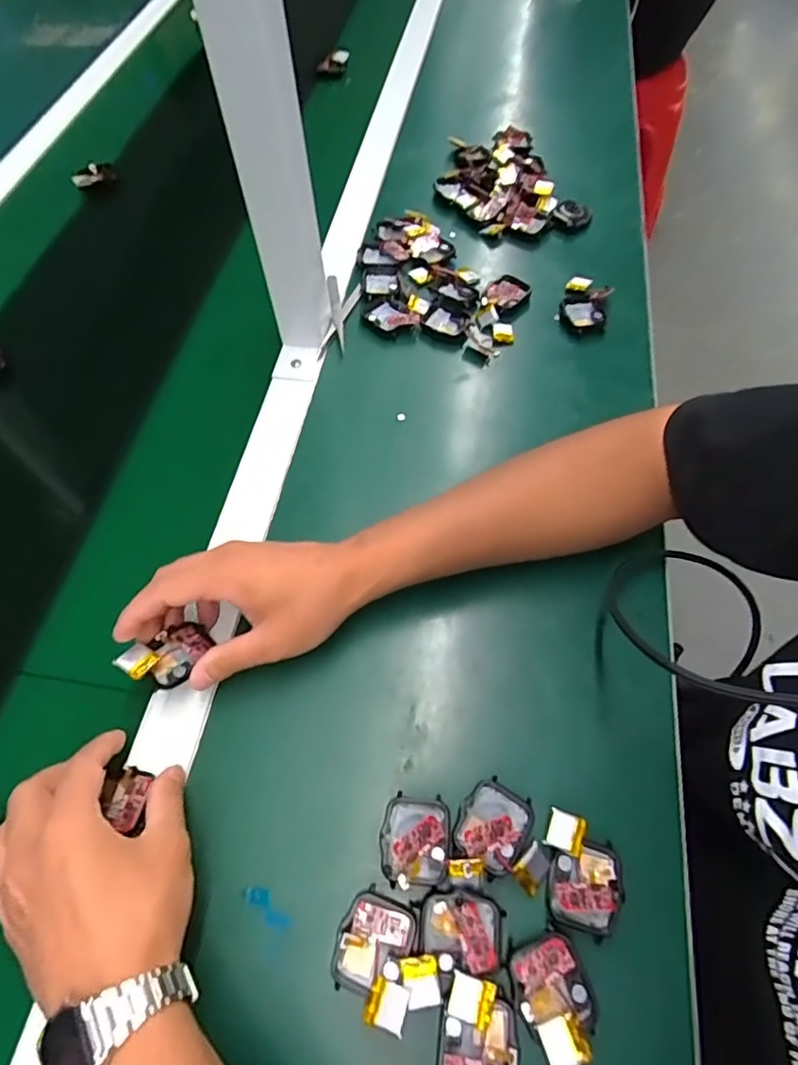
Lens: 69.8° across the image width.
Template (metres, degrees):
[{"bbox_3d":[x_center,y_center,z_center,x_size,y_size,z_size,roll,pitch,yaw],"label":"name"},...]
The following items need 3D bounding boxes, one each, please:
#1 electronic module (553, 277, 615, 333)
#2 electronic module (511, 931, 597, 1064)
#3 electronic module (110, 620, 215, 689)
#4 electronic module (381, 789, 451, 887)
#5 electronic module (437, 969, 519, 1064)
[{"bbox_3d":[0.180,-0.218,0.556,0.046,0.018,0.071,19,63,11],"label":"electronic module"},{"bbox_3d":[0.080,0.233,0.287,0.036,0.011,0.048,-24,63,-12],"label":"electronic module"},{"bbox_3d":[-0.146,0.074,0.362,0.040,0.021,0.046,20,63,12],"label":"electronic module"},{"bbox_3d":[0.009,0.176,0.329,0.038,0.022,0.045,1,61,2],"label":"electronic module"},{"bbox_3d":[0.039,0.251,0.283,0.037,0.012,0.050,7,61,5],"label":"electronic module"}]

